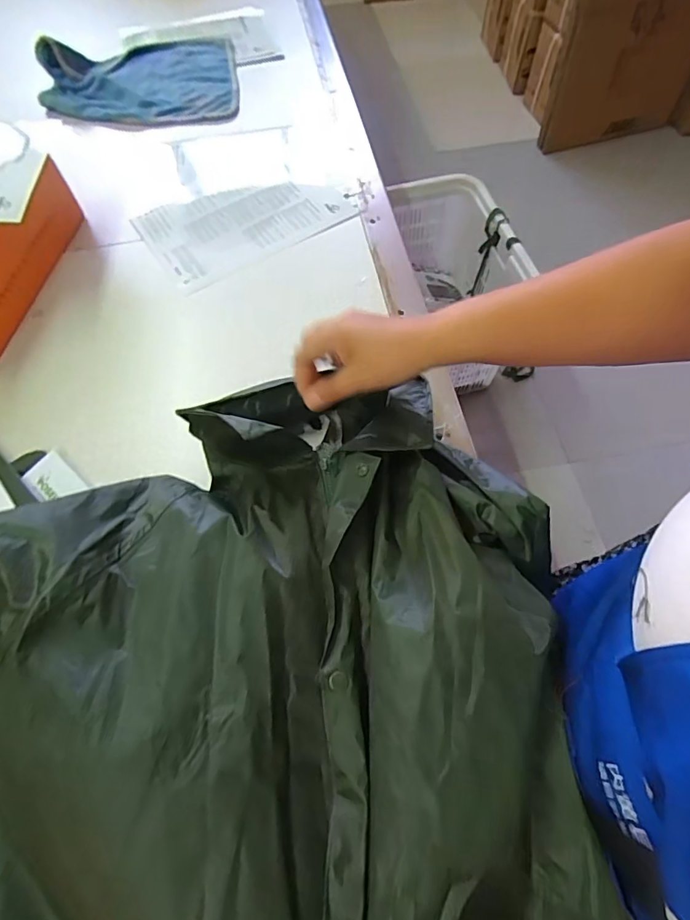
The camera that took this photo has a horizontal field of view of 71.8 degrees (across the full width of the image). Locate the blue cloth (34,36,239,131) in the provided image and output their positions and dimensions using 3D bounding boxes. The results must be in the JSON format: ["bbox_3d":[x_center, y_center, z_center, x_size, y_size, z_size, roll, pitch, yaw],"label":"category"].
[{"bbox_3d":[-0.362,-0.693,0.842,0.330,0.062,0.264,-5,64,-1],"label":"blue cloth"}]

